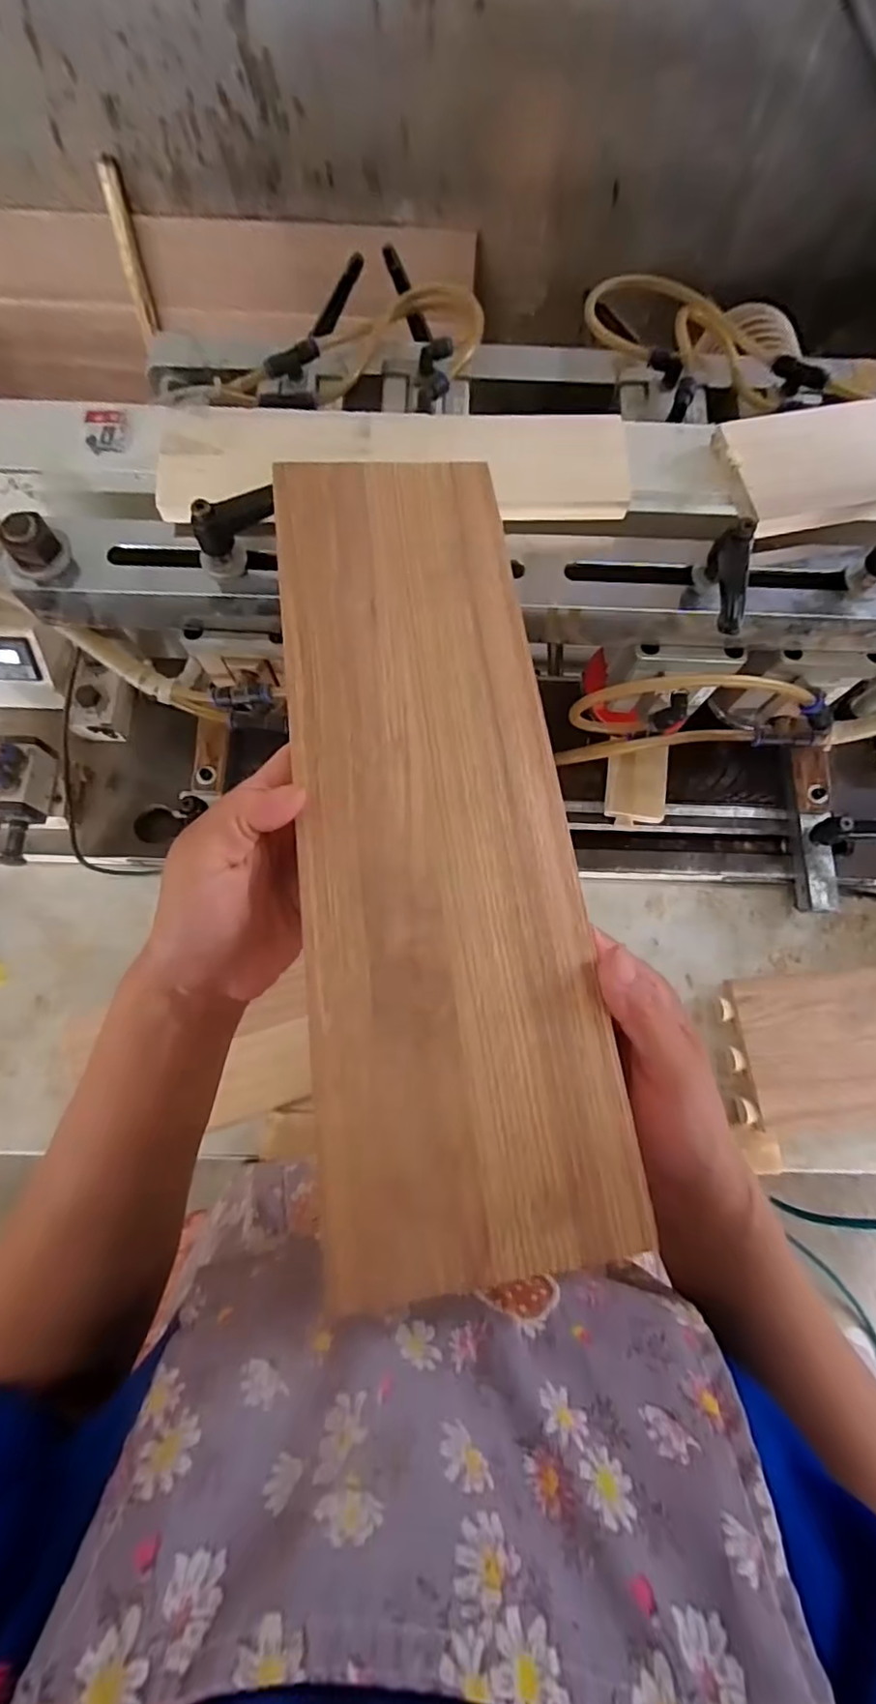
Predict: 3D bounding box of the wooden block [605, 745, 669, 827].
[{"bbox_3d":[0.178,-0.059,0.534,0.051,0.006,0.071,5,84,6],"label":"wooden block"}]

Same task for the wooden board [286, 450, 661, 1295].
[{"bbox_3d":[-0.001,-0.031,0.270,0.120,0.010,0.378,-6,71,-3],"label":"wooden board"}]

